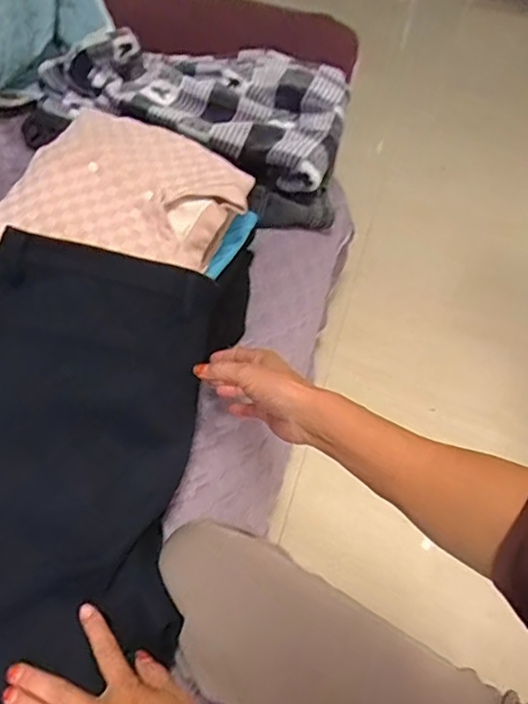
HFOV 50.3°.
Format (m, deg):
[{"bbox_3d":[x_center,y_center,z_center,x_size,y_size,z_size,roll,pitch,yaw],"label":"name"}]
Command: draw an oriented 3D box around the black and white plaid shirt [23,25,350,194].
[{"bbox_3d":[-0.110,-0.410,0.884,0.472,0.086,0.274,11,51,6],"label":"black and white plaid shirt"}]

